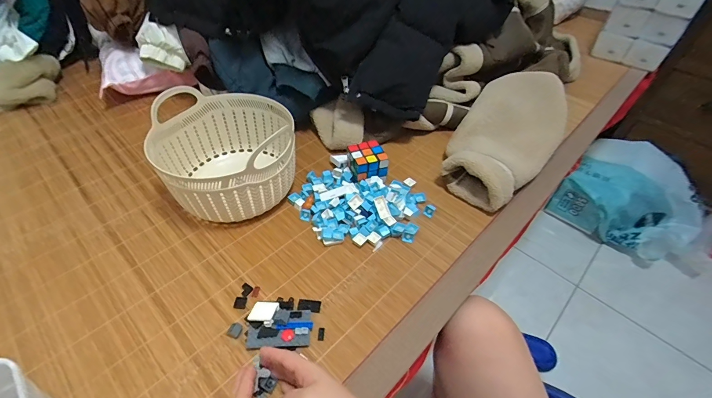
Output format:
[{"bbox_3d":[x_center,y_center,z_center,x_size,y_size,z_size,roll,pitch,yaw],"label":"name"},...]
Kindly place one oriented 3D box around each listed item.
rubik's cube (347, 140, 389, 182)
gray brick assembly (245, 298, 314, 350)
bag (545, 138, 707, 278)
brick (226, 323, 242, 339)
[{"bbox_3d":[0.020,-0.065,0.639,0.062,0.063,0.062,-11,49,-13],"label":"rubik's cube"},{"bbox_3d":[-0.101,0.161,0.452,0.082,0.019,0.068,1,47,-2],"label":"gray brick assembly"},{"bbox_3d":[0.931,0.005,1.126,0.425,0.197,0.335,36,55,27],"label":"bag"},{"bbox_3d":[-0.157,0.171,0.446,0.016,0.009,0.018,17,49,13],"label":"brick"}]

